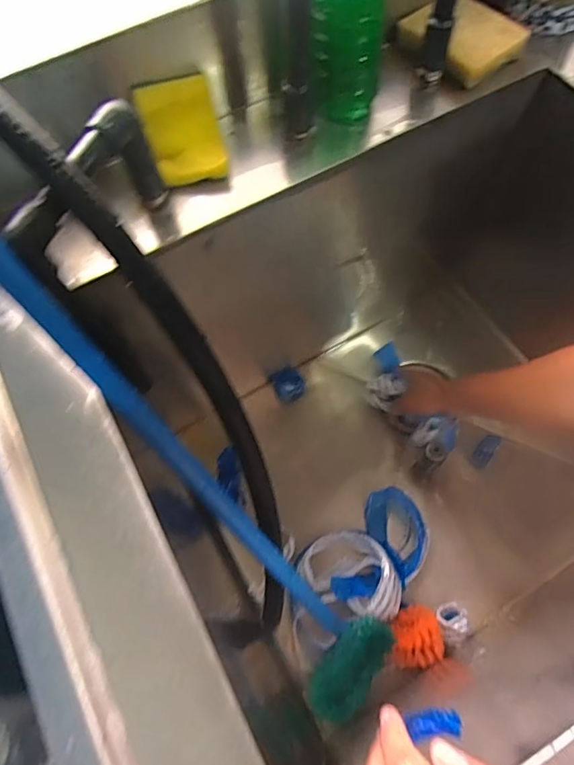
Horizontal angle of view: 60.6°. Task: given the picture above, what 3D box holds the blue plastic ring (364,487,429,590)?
[{"bbox_3d":[0.145,0.195,0.639,0.073,0.045,0.117,-23,65,-7],"label":"blue plastic ring"}]

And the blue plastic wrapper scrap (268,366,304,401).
[{"bbox_3d":[0.001,-0.001,0.741,0.045,0.013,0.053,-24,65,-8],"label":"blue plastic wrapper scrap"}]

